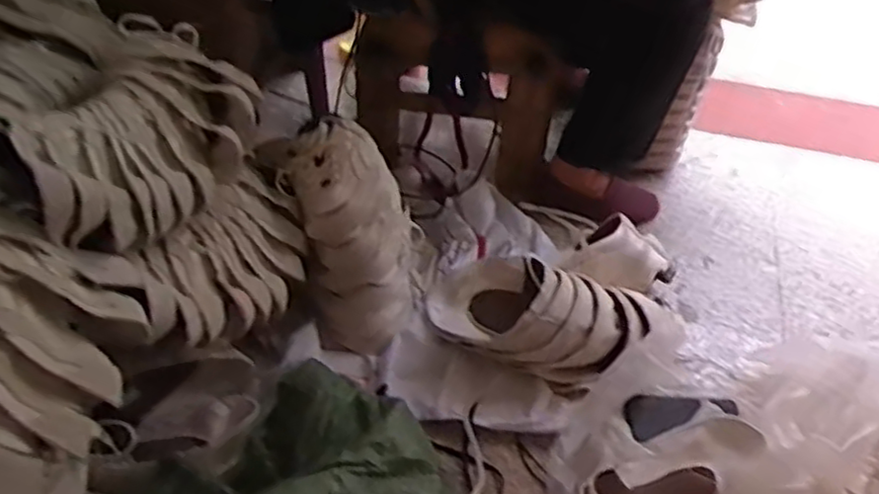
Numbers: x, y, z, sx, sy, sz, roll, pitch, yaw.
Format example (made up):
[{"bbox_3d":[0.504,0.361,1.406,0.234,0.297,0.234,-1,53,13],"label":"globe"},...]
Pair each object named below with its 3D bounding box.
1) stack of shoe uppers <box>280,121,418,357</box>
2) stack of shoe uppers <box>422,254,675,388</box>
[{"bbox_3d":[-0.119,-0.018,1.042,0.186,0.345,0.114,-15,21,-15],"label":"stack of shoe uppers"},{"bbox_3d":[0.146,0.095,1.009,0.341,0.117,0.172,19,50,16],"label":"stack of shoe uppers"}]

